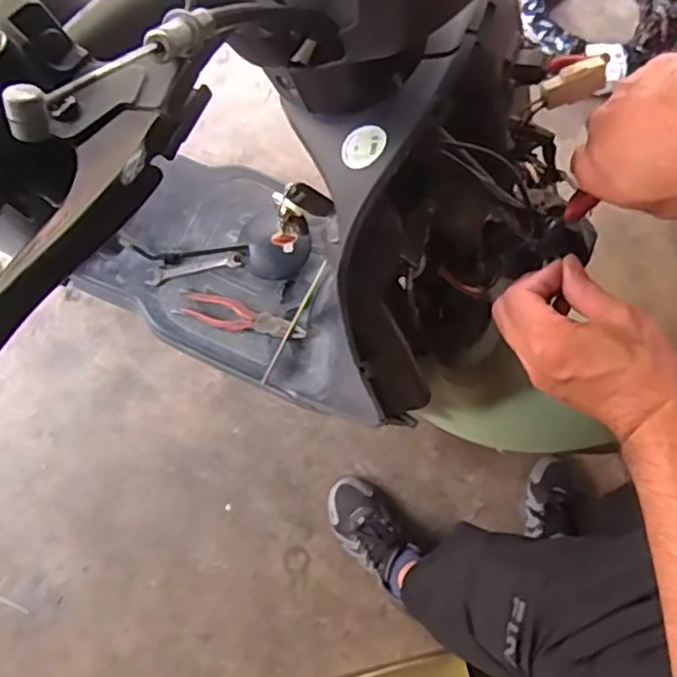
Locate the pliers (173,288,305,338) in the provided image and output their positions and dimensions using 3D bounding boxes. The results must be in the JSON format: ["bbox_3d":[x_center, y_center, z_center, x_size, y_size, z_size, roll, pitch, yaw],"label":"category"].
[{"bbox_3d":[-0.145,-0.029,0.947,0.191,0.011,0.048,20,77,3],"label":"pliers"}]

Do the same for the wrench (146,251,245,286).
[{"bbox_3d":[-0.213,-0.106,0.953,0.142,0.013,0.026,-15,77,-5],"label":"wrench"}]

